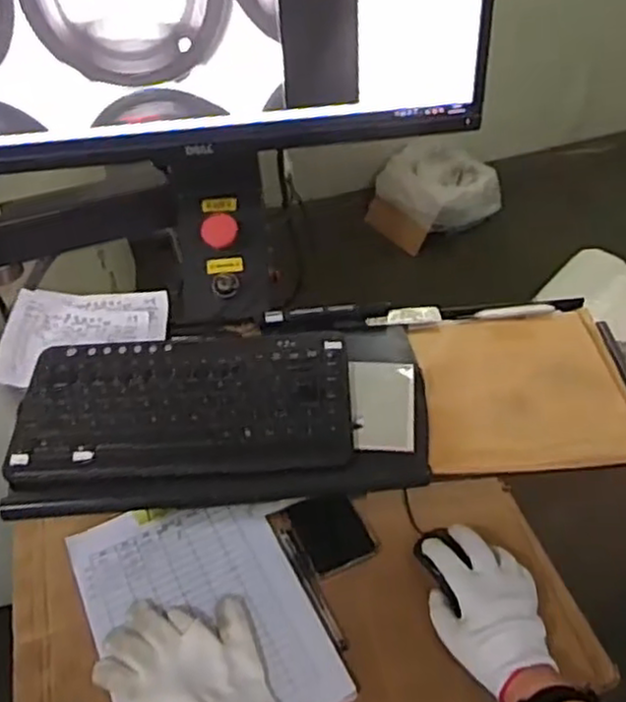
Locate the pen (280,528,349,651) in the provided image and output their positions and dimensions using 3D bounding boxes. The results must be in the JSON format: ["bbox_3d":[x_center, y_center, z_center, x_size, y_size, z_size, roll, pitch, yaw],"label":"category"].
[{"bbox_3d":[0.001,0.248,0.747,0.017,0.013,0.141,-21,48,-15],"label":"pen"}]

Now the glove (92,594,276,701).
[{"bbox_3d":[-0.113,0.307,0.701,0.194,0.018,0.130,20,50,23],"label":"glove"}]

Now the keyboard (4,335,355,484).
[{"bbox_3d":[-0.124,0.049,0.686,0.314,0.027,0.155,-5,45,1],"label":"keyboard"}]

